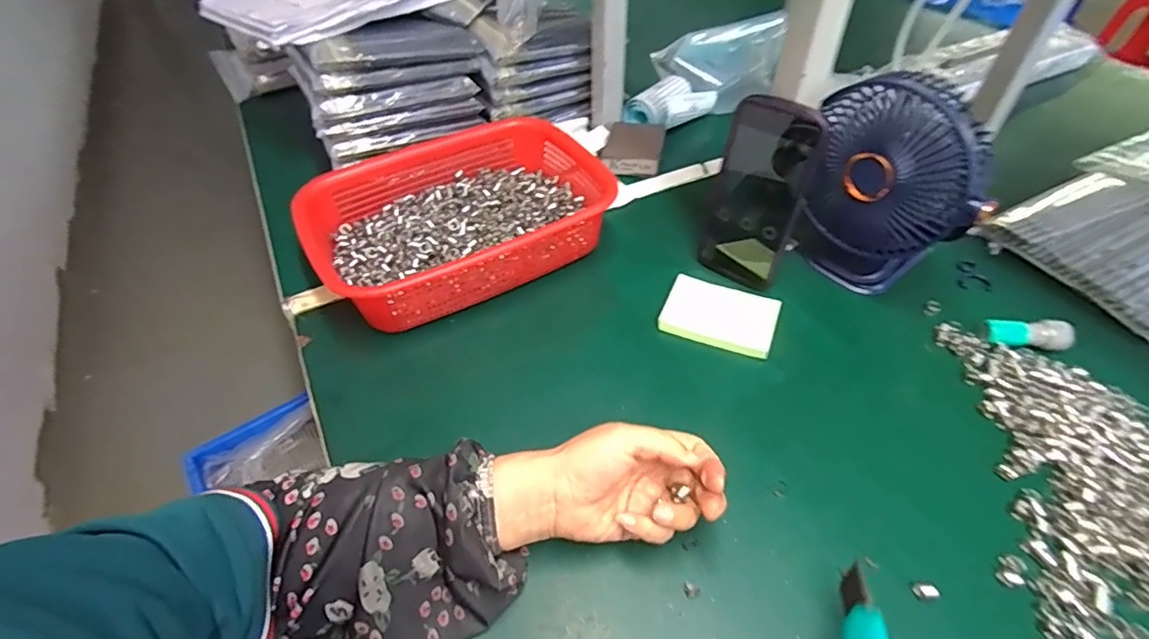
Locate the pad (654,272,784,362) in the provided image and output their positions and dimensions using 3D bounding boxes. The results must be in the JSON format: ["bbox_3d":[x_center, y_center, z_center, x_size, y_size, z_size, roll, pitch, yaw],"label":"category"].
[{"bbox_3d":[0.131,-0.004,0.500,0.097,0.015,0.064,16,48,17],"label":"pad"}]

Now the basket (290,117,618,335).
[{"bbox_3d":[-0.108,-0.102,0.560,0.288,0.075,0.207,-23,49,-19],"label":"basket"}]

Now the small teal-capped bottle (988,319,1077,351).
[{"bbox_3d":[0.388,0.014,0.470,0.062,0.019,0.023,4,46,6],"label":"small teal-capped bottle"}]

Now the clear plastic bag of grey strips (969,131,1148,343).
[{"bbox_3d":[0.604,-0.108,0.568,0.339,0.034,0.210,-17,48,-14],"label":"clear plastic bag of grey strips"}]

